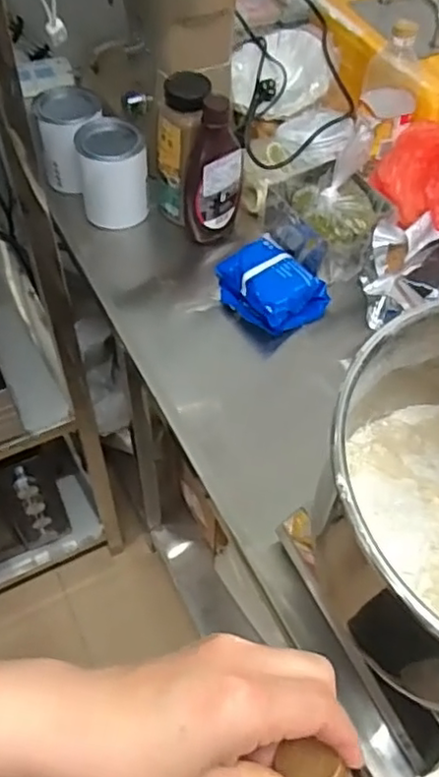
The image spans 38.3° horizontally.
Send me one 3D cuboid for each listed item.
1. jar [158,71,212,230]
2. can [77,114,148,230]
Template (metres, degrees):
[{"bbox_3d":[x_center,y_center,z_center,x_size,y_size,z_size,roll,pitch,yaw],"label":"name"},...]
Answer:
[{"bbox_3d":[-0.055,-0.334,0.899,0.073,0.197,0.079,1,55,-2],"label":"jar"},{"bbox_3d":[-0.156,-0.316,0.936,0.097,0.135,0.077,-5,55,-6],"label":"can"}]

